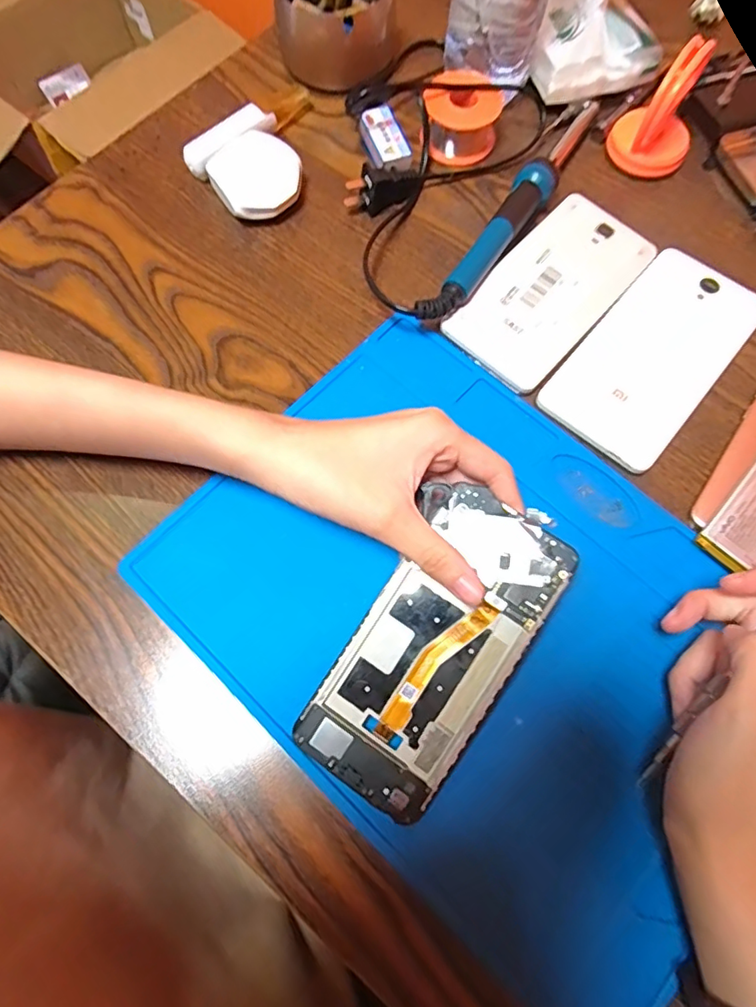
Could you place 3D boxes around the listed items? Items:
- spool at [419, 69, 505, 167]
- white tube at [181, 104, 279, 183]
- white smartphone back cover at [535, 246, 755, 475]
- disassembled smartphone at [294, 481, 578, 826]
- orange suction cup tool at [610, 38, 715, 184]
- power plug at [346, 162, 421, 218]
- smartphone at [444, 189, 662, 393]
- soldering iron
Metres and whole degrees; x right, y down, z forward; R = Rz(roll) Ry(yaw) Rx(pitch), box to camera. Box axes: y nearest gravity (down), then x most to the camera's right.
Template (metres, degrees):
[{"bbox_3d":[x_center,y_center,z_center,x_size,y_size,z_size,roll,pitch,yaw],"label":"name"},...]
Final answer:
[{"bbox_3d":[0.059,-0.272,0.372,0.051,0.031,0.055,0,71,0],"label":"spool"},{"bbox_3d":[-0.103,-0.252,0.370,0.022,0.022,0.072,43,76,13],"label":"white tube"},{"bbox_3d":[0.170,-0.092,0.324,0.075,0.010,0.149,40,76,12],"label":"white smartphone back cover"},{"bbox_3d":[0.026,0.067,0.251,0.075,0.007,0.149,33,89,10],"label":"disassembled smartphone"},{"bbox_3d":[0.191,-0.261,0.351,0.053,0.068,0.044,12,72,4],"label":"orange suction cup tool"},{"bbox_3d":[0.006,-0.213,0.355,0.054,0.026,0.016,-25,73,-8],"label":"power plug"},{"bbox_3d":[0.111,-0.136,0.337,0.070,0.014,0.141,40,76,12],"label":"smartphone"},{"bbox_3d":[0.093,-0.195,0.349,0.021,0.029,0.229,33,74,10],"label":"soldering iron"}]

